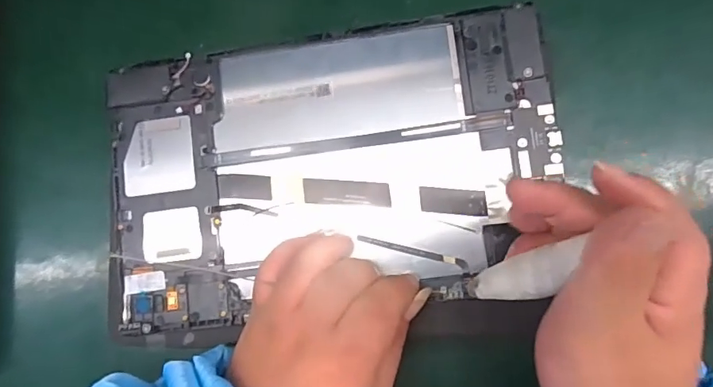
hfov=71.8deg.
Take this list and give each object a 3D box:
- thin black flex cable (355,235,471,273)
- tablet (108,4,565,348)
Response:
[{"bbox_3d":[0.029,0.031,0.256,0.058,0.004,0.005,14,85,7],"label":"thin black flex cable"},{"bbox_3d":[-0.017,-0.008,0.263,0.238,0.007,0.157,-7,83,5],"label":"tablet"}]

